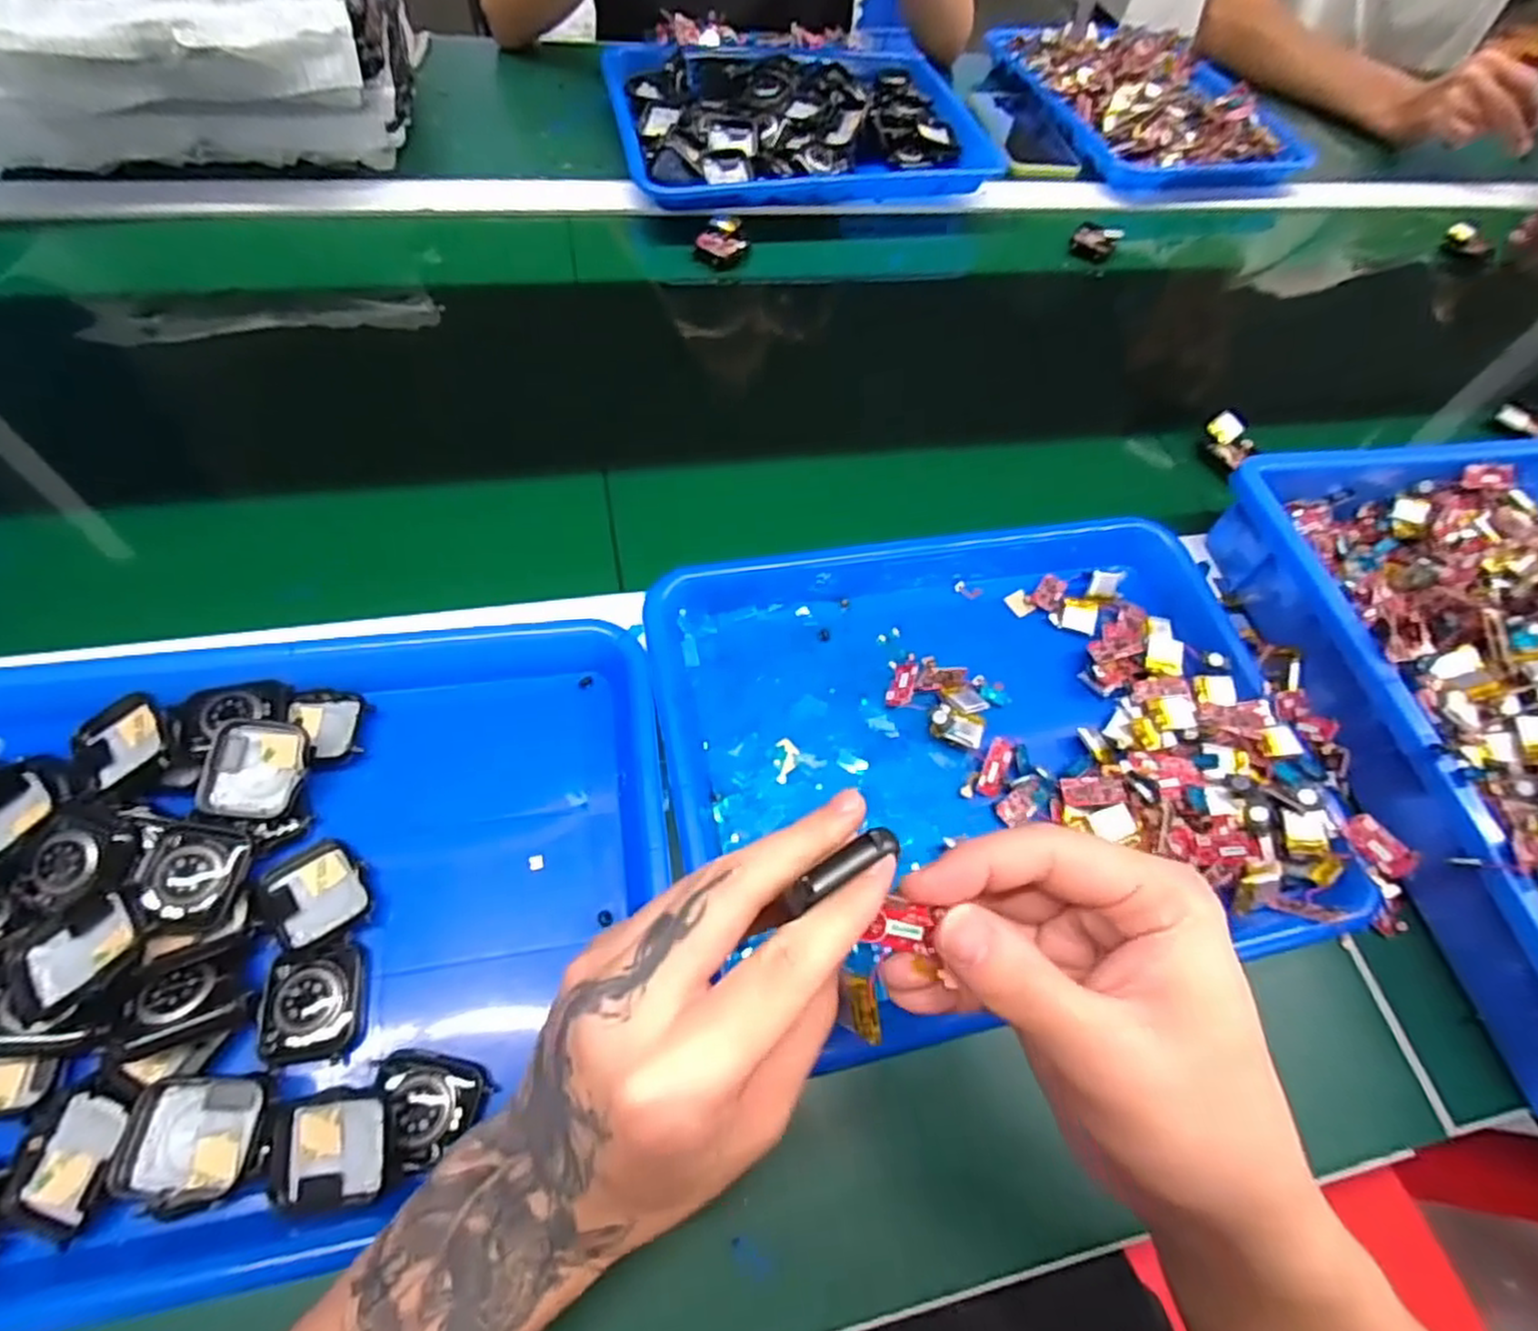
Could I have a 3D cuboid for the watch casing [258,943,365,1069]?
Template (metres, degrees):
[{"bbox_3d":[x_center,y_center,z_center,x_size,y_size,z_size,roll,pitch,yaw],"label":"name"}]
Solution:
[{"bbox_3d":[-0.185,0.137,0.294,0.036,0.014,0.042,-7,60,-9],"label":"watch casing"}]

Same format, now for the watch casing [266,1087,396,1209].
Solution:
[{"bbox_3d":[-0.159,0.178,0.268,0.043,0.014,0.036,-5,60,-7],"label":"watch casing"}]

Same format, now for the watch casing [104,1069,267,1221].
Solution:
[{"bbox_3d":[-0.207,0.172,0.263,0.046,0.015,0.042,-1,59,-5],"label":"watch casing"}]

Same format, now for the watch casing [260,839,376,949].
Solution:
[{"bbox_3d":[-0.194,0.097,0.312,0.037,0.012,0.042,-18,61,-41],"label":"watch casing"}]

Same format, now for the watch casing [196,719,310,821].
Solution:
[{"bbox_3d":[-0.231,0.046,0.328,0.038,0.012,0.044,11,69,-22],"label":"watch casing"}]

